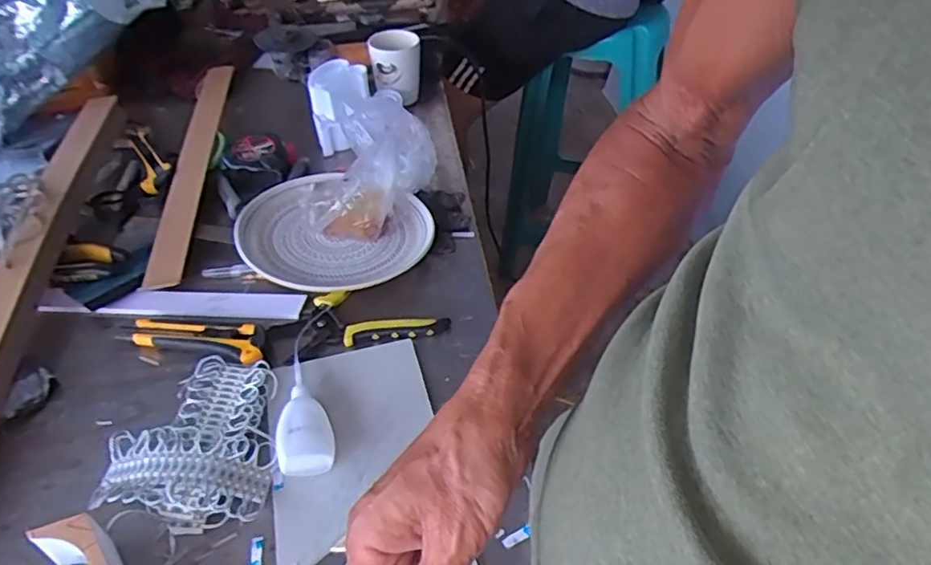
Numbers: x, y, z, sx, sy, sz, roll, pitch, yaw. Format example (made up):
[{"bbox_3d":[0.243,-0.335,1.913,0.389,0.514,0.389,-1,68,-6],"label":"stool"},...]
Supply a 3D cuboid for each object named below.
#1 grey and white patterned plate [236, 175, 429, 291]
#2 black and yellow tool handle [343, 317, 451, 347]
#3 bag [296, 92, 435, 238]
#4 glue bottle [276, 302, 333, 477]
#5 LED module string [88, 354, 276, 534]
[{"bbox_3d":[-0.147,-0.052,0.695,0.203,0.041,0.184,17,47,20],"label":"grey and white patterned plate"},{"bbox_3d":[-0.066,0.044,0.613,0.100,0.008,0.023,-6,44,-2],"label":"black and yellow tool handle"},{"bbox_3d":[-0.112,-0.134,0.734,0.152,0.103,0.192,-6,44,-2],"label":"bag"},{"bbox_3d":[-0.138,0.084,0.560,0.040,0.030,0.181,-8,44,-5],"label":"glue bottle"},{"bbox_3d":[-0.213,0.122,0.520,0.121,0.036,0.147,4,44,7],"label":"LED module string"}]

